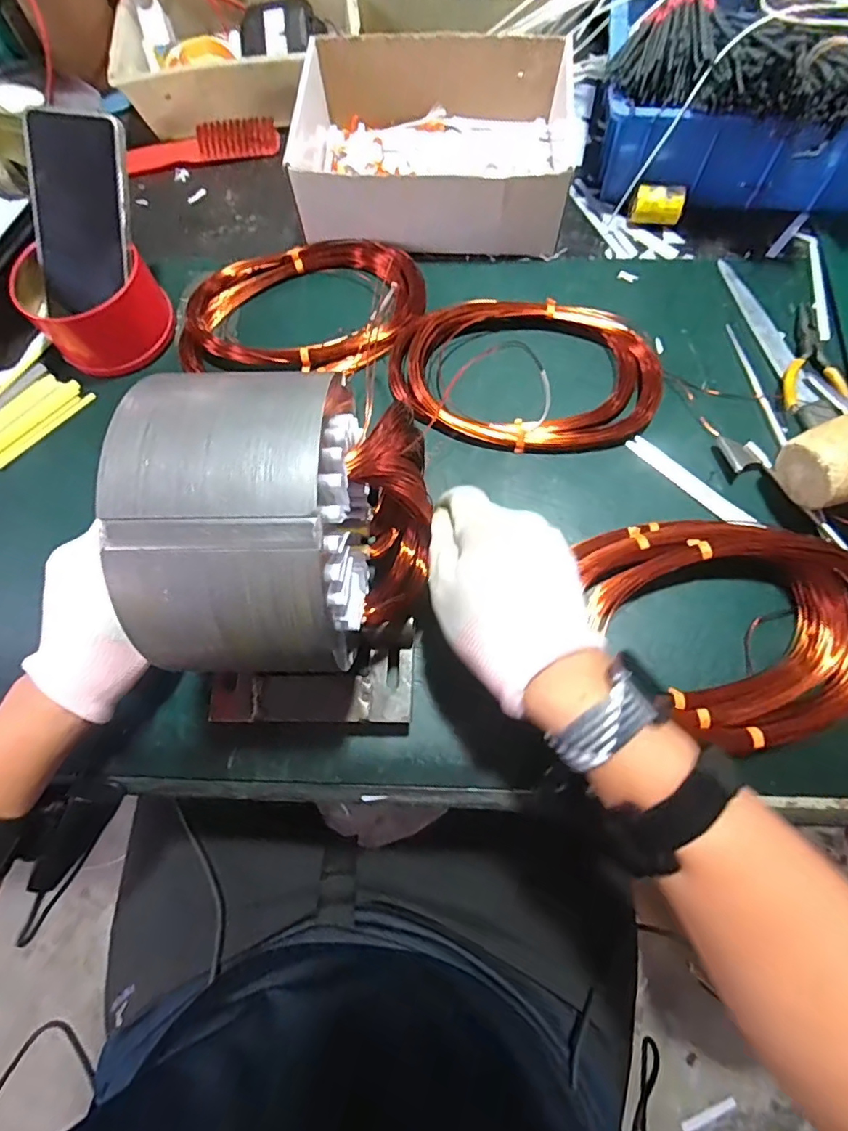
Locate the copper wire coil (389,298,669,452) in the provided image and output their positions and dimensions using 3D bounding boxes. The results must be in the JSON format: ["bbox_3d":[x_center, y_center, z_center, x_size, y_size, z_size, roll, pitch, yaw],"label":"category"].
[{"bbox_3d":[0.082,-0.160,0.438,0.211,0.032,0.131,-3,72,1],"label":"copper wire coil"}]

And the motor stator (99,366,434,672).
[{"bbox_3d":[-0.066,-0.012,0.271,0.118,0.140,0.129,-1,72,2],"label":"motor stator"}]

